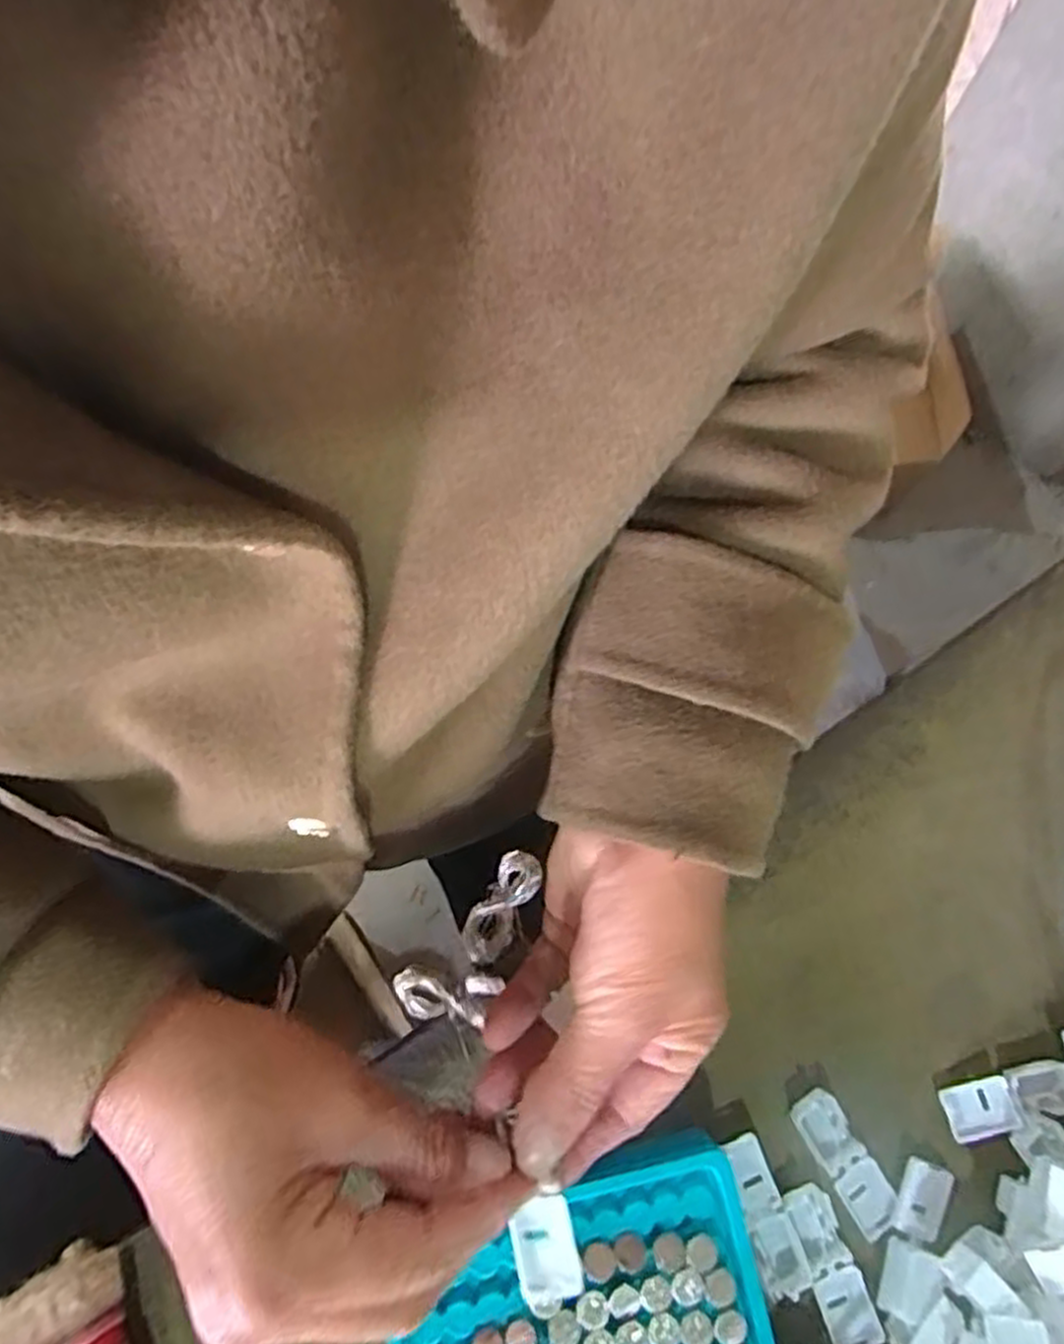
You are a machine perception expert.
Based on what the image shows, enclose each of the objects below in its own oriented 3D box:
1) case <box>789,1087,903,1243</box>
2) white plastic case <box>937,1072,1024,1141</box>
[{"bbox_3d":[0.124,0.193,0.307,0.018,0.011,0.054,-29,76,-10],"label":"case"},{"bbox_3d":[0.182,0.178,0.318,0.026,0.006,0.021,-13,74,-6],"label":"white plastic case"}]

